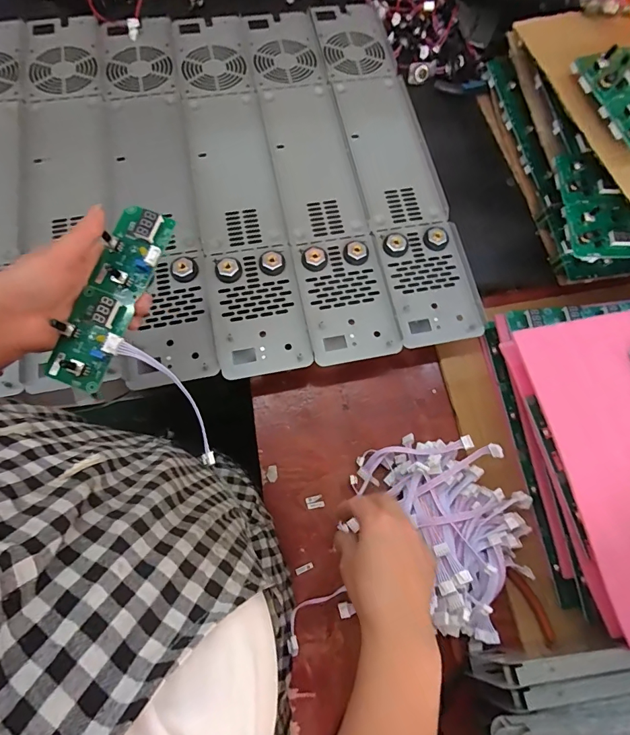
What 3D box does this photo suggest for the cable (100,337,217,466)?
[{"bbox_3d":[-0.116,0.022,0.338,0.126,0.009,0.032,50,38,-2],"label":"cable"}]

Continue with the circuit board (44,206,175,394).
[{"bbox_3d":[-0.164,-0.058,0.336,0.047,0.024,0.153,21,82,6],"label":"circuit board"}]

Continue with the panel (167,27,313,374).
[{"bbox_3d":[-0.104,-0.246,0.529,0.103,0.013,0.541,-12,73,-4],"label":"panel"}]

